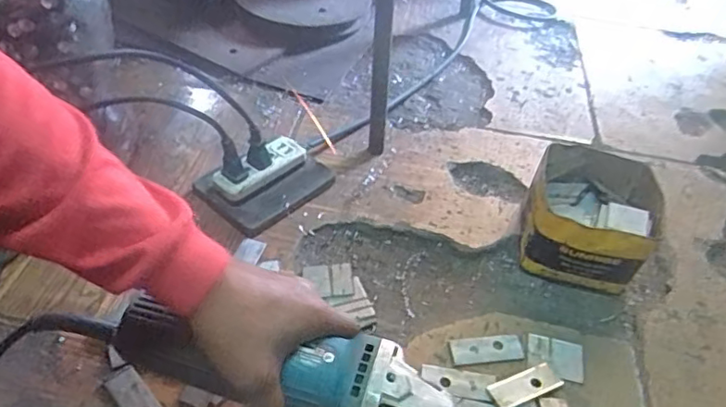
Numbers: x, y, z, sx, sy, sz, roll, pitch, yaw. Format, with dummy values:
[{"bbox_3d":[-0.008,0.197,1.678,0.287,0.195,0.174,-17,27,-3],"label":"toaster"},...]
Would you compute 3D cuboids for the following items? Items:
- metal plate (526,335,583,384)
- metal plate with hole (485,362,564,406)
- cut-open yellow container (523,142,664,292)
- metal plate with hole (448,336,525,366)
[{"bbox_3d":[0.178,0.141,0.530,0.052,0.004,0.041,13,44,7],"label":"metal plate"},{"bbox_3d":[0.143,0.159,0.499,0.068,0.006,0.026,-12,46,-26],"label":"metal plate with hole"},{"bbox_3d":[0.240,0.019,0.614,0.128,0.086,0.127,19,45,12],"label":"cut-open yellow container"},{"bbox_3d":[0.114,0.136,0.529,0.068,0.004,0.026,-3,45,-10],"label":"metal plate with hole"}]

